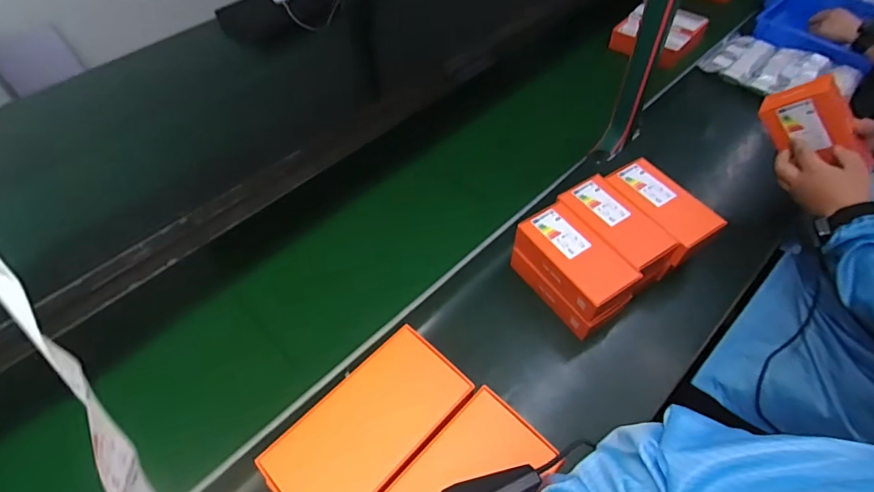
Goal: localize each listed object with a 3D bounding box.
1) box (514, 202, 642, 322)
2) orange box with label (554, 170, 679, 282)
[{"bbox_3d":[0.229,0.022,0.776,0.098,0.061,0.189,-32,57,-18],"label":"box"},{"bbox_3d":[0.313,-0.029,0.817,0.106,0.072,0.199,-30,56,-17],"label":"orange box with label"}]

